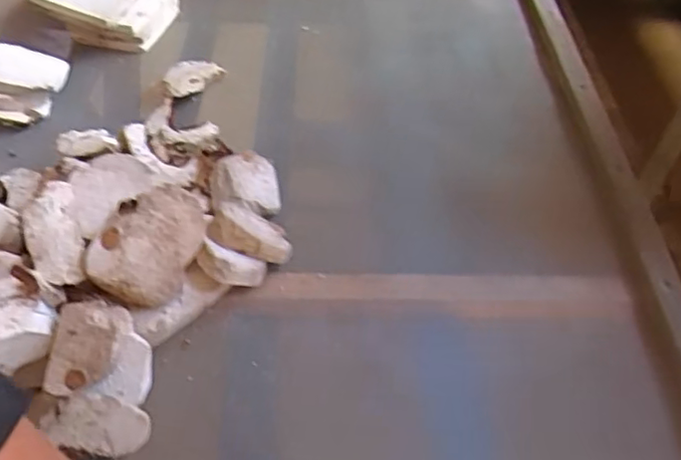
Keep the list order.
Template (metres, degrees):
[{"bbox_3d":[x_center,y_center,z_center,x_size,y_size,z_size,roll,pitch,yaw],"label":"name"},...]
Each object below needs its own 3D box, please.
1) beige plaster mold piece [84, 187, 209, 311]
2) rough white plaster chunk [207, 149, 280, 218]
[{"bbox_3d":[-0.129,0.008,0.414,0.062,0.021,0.081,26,72,-13],"label":"beige plaster mold piece"},{"bbox_3d":[-0.079,-0.036,0.507,0.056,0.027,0.056,9,59,-28],"label":"rough white plaster chunk"}]

